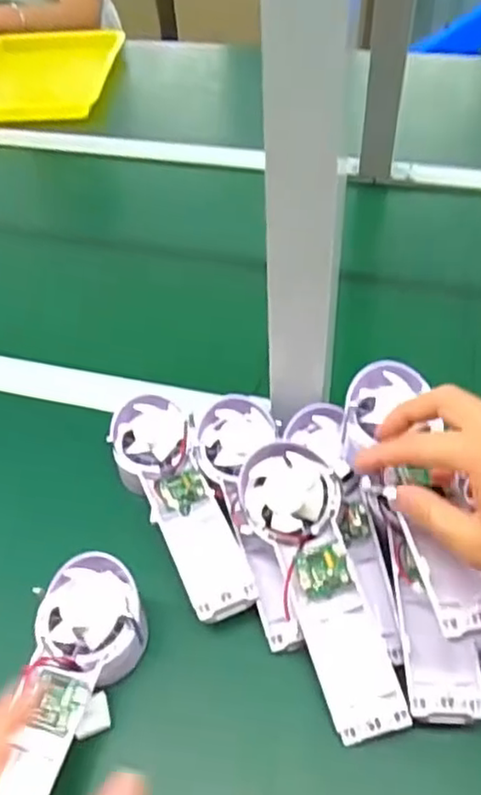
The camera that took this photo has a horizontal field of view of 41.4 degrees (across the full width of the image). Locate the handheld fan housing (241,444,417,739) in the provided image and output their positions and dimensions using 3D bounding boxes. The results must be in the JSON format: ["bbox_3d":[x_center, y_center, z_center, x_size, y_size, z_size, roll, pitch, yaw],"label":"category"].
[{"bbox_3d":[0.050,0.114,0.395,0.058,0.032,0.176,-17,74,-12],"label":"handheld fan housing"}]

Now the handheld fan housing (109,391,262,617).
[{"bbox_3d":[-0.046,0.077,0.457,0.059,0.047,0.178,-18,49,-12],"label":"handheld fan housing"}]

